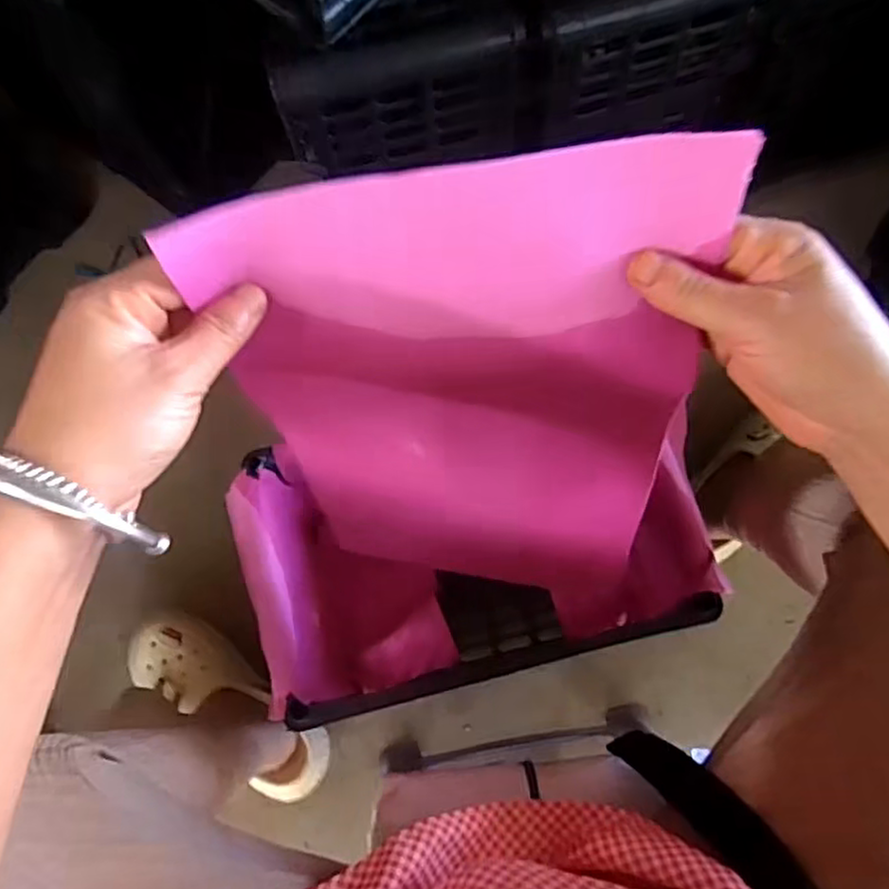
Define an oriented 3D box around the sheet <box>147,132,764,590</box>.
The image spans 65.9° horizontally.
[{"bbox_3d":[0.008,-0.003,0.406,0.236,0.339,0.114,-2,72,2],"label":"sheet"}]

